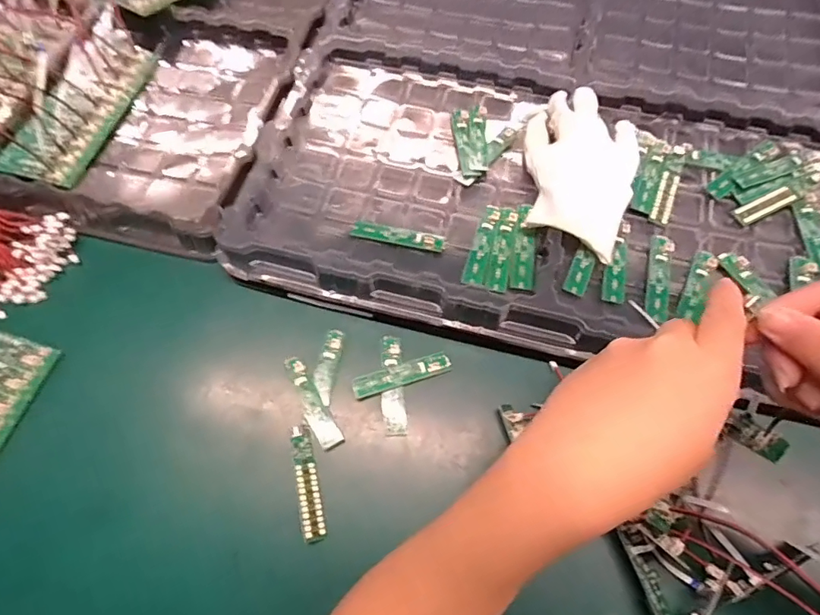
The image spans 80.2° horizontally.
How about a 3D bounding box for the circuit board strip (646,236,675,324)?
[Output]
[{"bbox_3d":[0.214,-0.026,0.417,0.017,0.009,0.079,11,67,7],"label":"circuit board strip"}]

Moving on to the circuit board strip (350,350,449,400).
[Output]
[{"bbox_3d":[-0.007,0.058,0.416,0.084,0.007,0.018,-17,80,-4],"label":"circuit board strip"}]

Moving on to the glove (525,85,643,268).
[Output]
[{"bbox_3d":[0.151,-0.126,0.441,0.102,0.032,0.156,18,68,10],"label":"glove"}]

